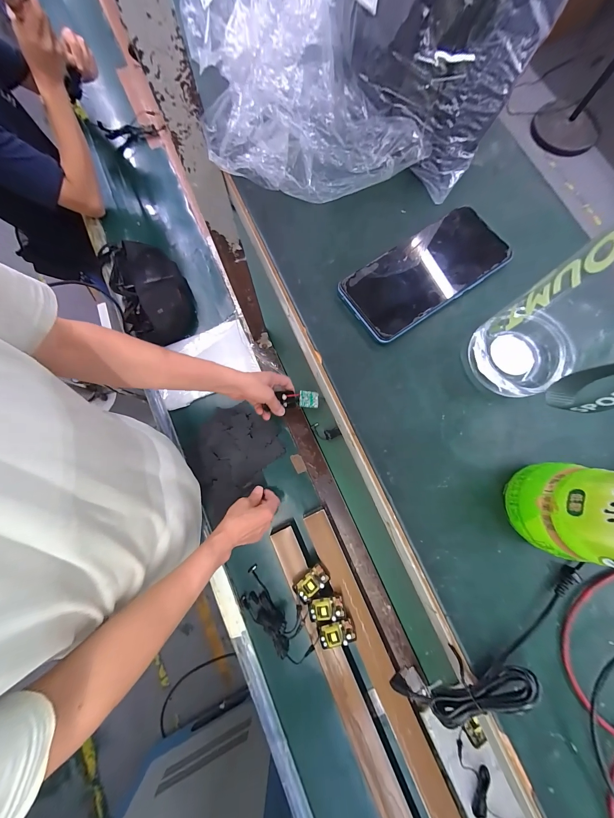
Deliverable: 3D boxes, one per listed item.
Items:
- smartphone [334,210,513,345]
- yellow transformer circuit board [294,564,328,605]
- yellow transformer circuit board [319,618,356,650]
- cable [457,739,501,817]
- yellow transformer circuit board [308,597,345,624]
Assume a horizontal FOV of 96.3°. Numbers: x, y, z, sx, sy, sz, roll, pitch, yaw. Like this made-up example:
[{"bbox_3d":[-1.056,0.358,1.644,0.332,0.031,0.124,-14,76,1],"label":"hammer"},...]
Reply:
[{"bbox_3d":[0.112,-0.129,0.254,0.156,0.013,0.070,-33,81,-6],"label":"smartphone"},{"bbox_3d":[0.009,0.348,0.544,0.064,0.026,0.041,-41,82,-7],"label":"yellow transformer circuit board"},{"bbox_3d":[0.057,0.433,0.530,0.065,0.017,0.040,-18,80,-3],"label":"yellow transformer circuit board"},{"bbox_3d":[0.332,0.729,0.518,0.053,0.031,0.188,-20,80,-4],"label":"cable"},{"bbox_3d":[0.039,0.398,0.544,0.068,0.018,0.038,-13,79,-2],"label":"yellow transformer circuit board"}]

